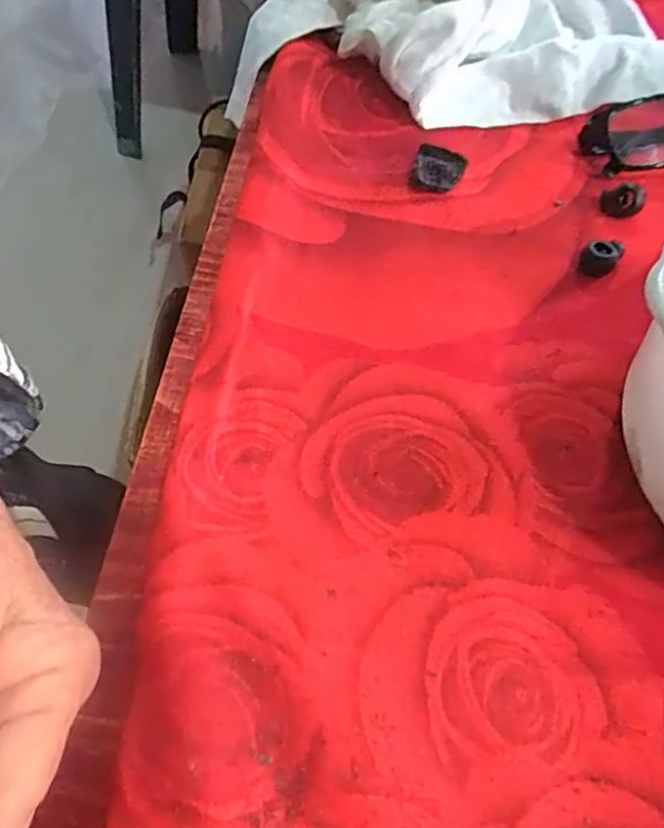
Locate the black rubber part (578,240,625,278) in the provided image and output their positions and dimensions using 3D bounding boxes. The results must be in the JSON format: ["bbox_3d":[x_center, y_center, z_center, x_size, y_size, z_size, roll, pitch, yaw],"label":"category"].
[{"bbox_3d":[0.119,-0.069,0.288,0.015,0.011,0.016,28,60,16],"label":"black rubber part"}]

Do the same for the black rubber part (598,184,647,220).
[{"bbox_3d":[0.138,-0.102,0.308,0.018,0.008,0.018,13,57,7],"label":"black rubber part"}]

